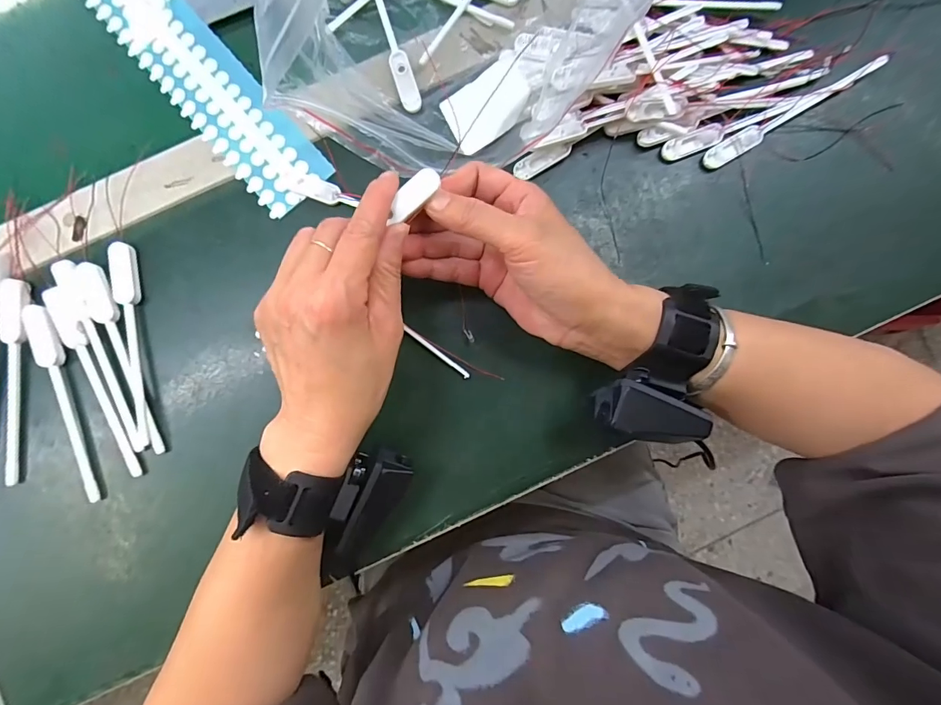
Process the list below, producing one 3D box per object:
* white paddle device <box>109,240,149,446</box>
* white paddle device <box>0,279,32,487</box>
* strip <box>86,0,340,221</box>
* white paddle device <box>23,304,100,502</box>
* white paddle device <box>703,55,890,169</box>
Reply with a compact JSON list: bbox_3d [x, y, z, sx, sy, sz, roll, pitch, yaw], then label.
[{"bbox_3d":[-0.242,-0.006,0.308,0.015,0.007,0.144,-8,88,-1],"label":"white paddle device"},{"bbox_3d":[-0.329,0.021,0.309,0.017,0.010,0.145,3,88,0],"label":"white paddle device"},{"bbox_3d":[-0.243,-0.256,0.330,0.060,0.005,0.390,-41,87,-1],"label":"strip"},{"bbox_3d":[-0.288,0.035,0.308,0.021,0.009,0.145,-20,88,-1],"label":"white paddle device"},{"bbox_3d":[0.237,-0.176,0.315,0.144,0.009,0.015,-30,88,-1],"label":"white paddle device"}]

